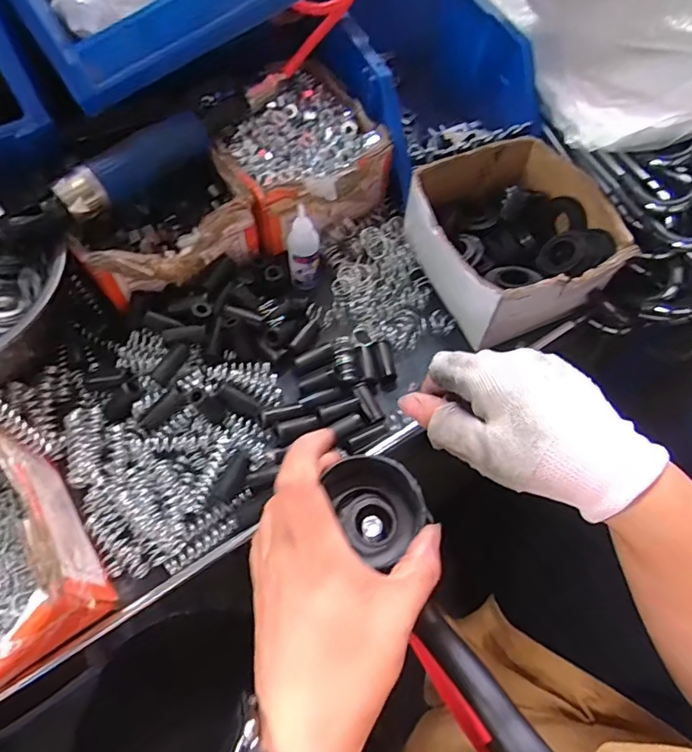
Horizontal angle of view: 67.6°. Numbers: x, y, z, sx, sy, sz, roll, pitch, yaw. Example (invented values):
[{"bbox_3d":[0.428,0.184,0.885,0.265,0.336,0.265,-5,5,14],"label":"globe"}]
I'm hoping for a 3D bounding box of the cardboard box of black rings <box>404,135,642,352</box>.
[{"bbox_3d":[0.140,-0.115,0.437,0.153,0.069,0.156,-16,62,-12],"label":"cardboard box of black rings"}]

